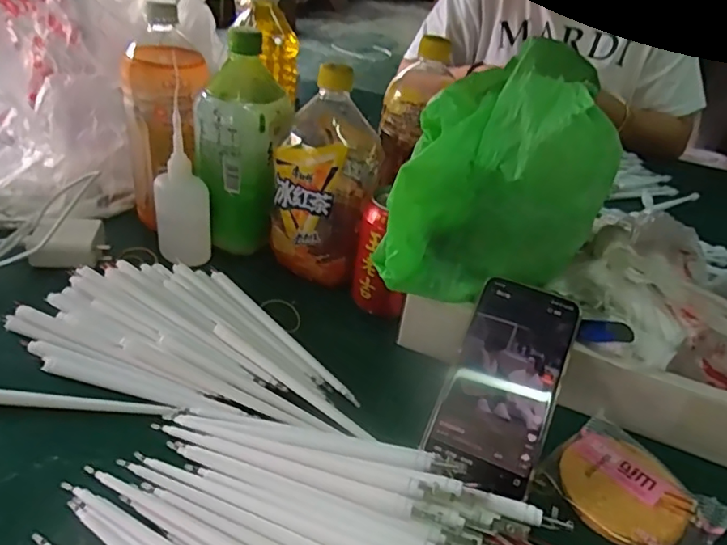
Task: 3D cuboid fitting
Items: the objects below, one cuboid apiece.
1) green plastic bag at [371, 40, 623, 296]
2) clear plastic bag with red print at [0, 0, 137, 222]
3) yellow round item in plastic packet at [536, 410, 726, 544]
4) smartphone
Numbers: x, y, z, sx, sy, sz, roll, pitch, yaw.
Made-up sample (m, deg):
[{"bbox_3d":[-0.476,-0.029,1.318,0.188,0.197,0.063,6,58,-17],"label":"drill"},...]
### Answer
[{"bbox_3d":[0.100,-0.065,0.417,0.154,0.180,0.085,10,34,3],"label":"green plastic bag"},{"bbox_3d":[-0.360,-0.192,0.568,0.218,0.199,0.233,-2,36,-14],"label":"clear plastic bag with red print"},{"bbox_3d":[0.188,0.153,0.385,0.093,0.014,0.103,-26,48,-31],"label":"yellow round item in plastic packet"},{"bbox_3d":[0.104,0.077,0.405,0.075,0.009,0.152,18,65,16],"label":"smartphone"}]

